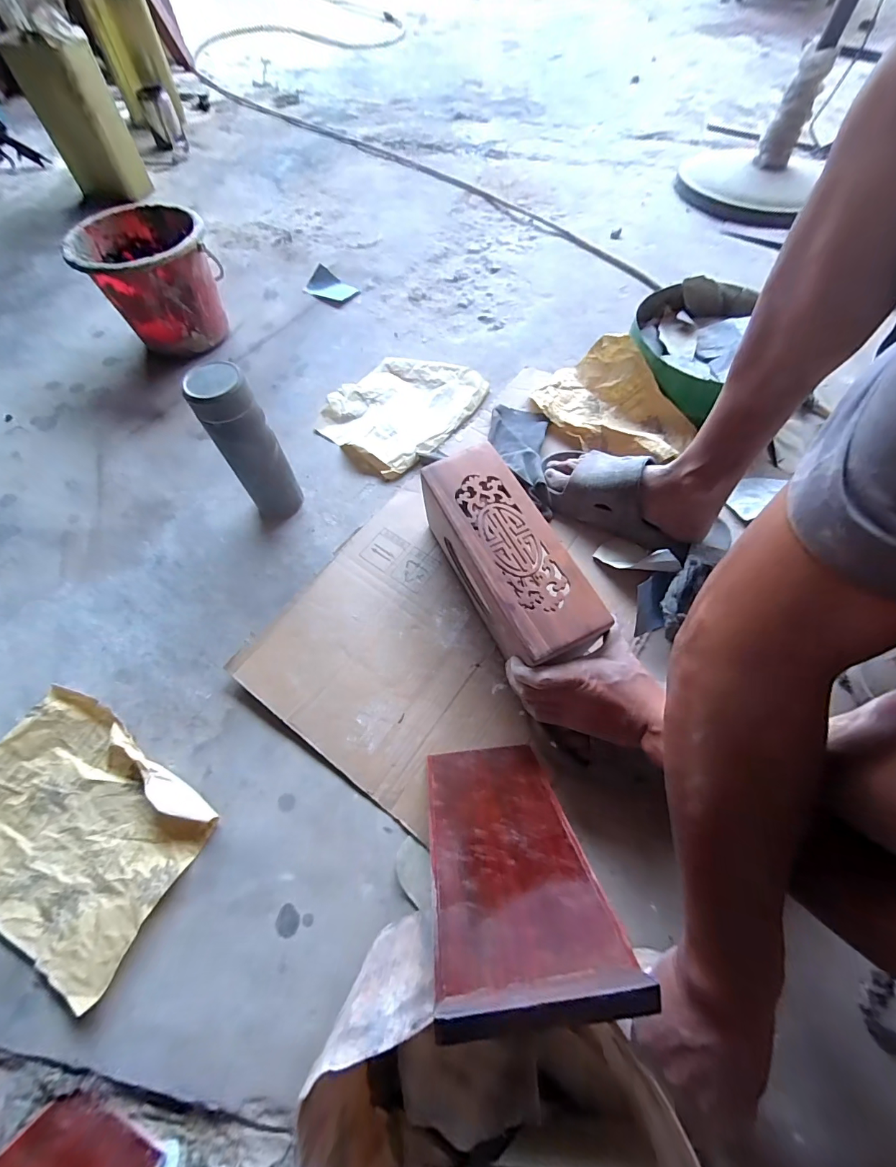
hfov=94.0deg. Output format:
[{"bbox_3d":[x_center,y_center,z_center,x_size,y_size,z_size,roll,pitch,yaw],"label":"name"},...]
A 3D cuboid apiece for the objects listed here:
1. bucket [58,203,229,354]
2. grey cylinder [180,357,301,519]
[{"bbox_3d":[-0.522,-0.546,0.767,0.193,0.166,0.193,0,64,0],"label":"bucket"},{"bbox_3d":[-0.258,-0.173,0.549,0.068,0.209,0.063,-36,69,-16],"label":"grey cylinder"}]

